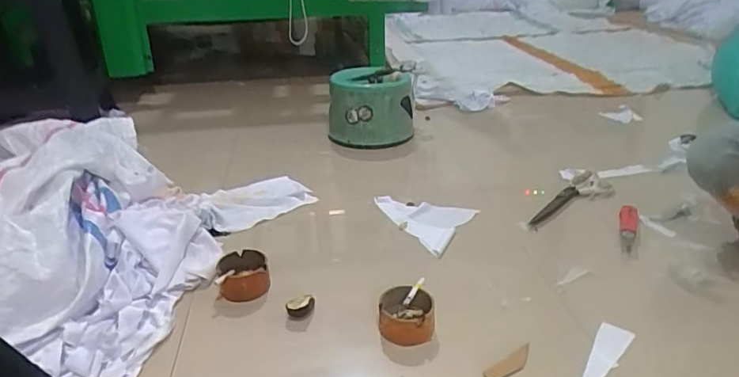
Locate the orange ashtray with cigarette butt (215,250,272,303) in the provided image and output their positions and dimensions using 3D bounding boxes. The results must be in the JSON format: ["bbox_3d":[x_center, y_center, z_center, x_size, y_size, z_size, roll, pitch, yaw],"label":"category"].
[{"bbox_3d":[-0.211,0.146,0.877,0.084,0.048,0.083,-6,26,-10],"label":"orange ashtray with cigarette butt"}]

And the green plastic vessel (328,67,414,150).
[{"bbox_3d":[-0.001,-0.240,1.488,0.247,0.176,0.230,0,25,4],"label":"green plastic vessel"}]

